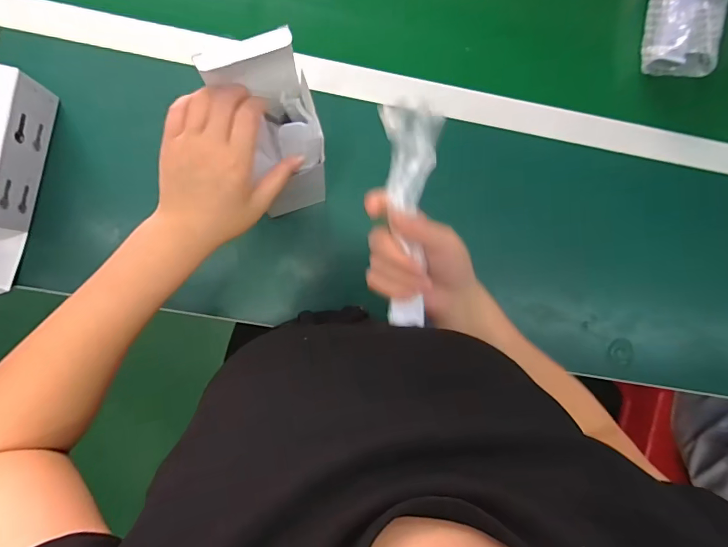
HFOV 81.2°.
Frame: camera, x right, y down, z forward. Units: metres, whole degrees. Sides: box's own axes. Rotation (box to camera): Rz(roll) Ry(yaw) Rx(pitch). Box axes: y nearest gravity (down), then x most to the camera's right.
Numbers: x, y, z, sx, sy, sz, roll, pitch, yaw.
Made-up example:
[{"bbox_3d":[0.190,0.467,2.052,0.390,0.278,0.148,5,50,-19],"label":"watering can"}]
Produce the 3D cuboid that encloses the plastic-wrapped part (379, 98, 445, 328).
[{"bbox_3d":[0.033,-0.041,0.312,0.038,0.024,0.159,-1,95,-9],"label":"plastic-wrapped part"}]

